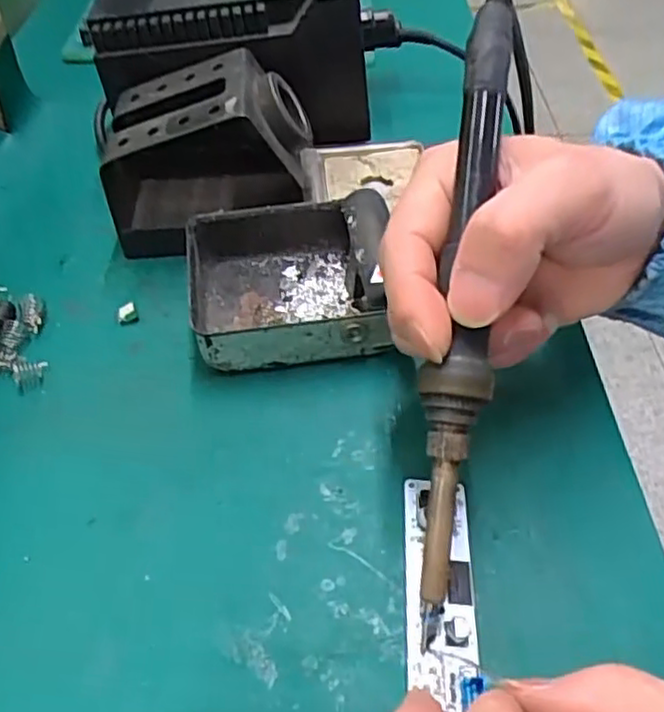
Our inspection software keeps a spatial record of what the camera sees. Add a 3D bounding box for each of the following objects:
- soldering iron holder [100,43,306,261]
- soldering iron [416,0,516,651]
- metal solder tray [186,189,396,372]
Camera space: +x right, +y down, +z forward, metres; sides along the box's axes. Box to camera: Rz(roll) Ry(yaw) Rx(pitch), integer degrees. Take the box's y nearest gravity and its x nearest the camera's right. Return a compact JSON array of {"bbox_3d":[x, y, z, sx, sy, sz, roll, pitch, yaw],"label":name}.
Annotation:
[{"bbox_3d":[-0.061,-0.098,0.340,0.097,0.070,0.076,-6,49,-4],"label":"soldering iron holder"},{"bbox_3d":[0.040,-0.018,0.215,0.019,0.017,0.204,6,84,7],"label":"soldering iron"},{"bbox_3d":[-0.017,-0.034,0.308,0.091,0.035,0.078,-6,49,-4],"label":"metal solder tray"}]

